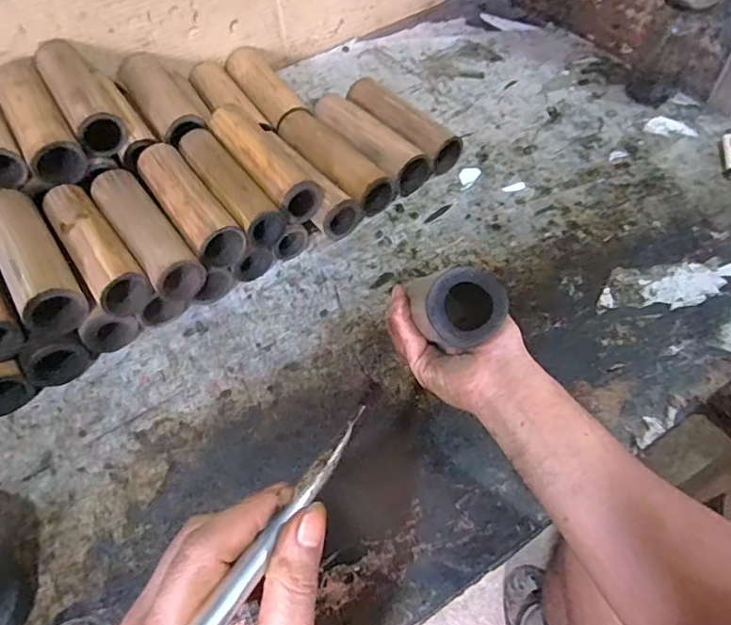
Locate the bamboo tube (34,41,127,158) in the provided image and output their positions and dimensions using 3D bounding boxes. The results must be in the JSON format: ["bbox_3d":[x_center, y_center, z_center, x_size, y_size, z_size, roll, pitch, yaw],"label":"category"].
[{"bbox_3d":[-0.341,-0.261,0.639,0.052,0.048,0.180,-30,55,-17],"label":"bamboo tube"}]

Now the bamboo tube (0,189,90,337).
[{"bbox_3d":[-0.338,-0.056,0.547,0.057,0.058,0.179,-30,55,-17],"label":"bamboo tube"}]

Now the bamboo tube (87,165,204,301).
[{"bbox_3d":[-0.233,-0.086,0.575,0.048,0.058,0.171,-33,56,-19],"label":"bamboo tube"}]

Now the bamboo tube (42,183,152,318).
[{"bbox_3d":[-0.282,-0.069,0.560,0.051,0.043,0.186,-34,56,-19],"label":"bamboo tube"}]

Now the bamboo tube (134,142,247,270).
[{"bbox_3d":[-0.195,-0.118,0.598,0.054,0.063,0.172,-31,56,-18],"label":"bamboo tube"}]

